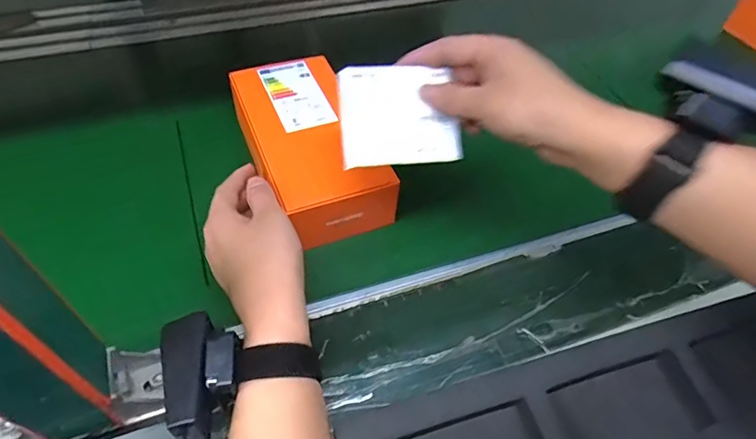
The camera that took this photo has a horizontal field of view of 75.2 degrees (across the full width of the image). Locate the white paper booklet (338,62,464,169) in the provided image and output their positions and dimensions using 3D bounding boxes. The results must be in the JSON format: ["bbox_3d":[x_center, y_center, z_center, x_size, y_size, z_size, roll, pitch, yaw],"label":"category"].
[{"bbox_3d":[0.015,-0.078,0.362,0.085,0.006,0.075,-5,80,-9],"label":"white paper booklet"}]

